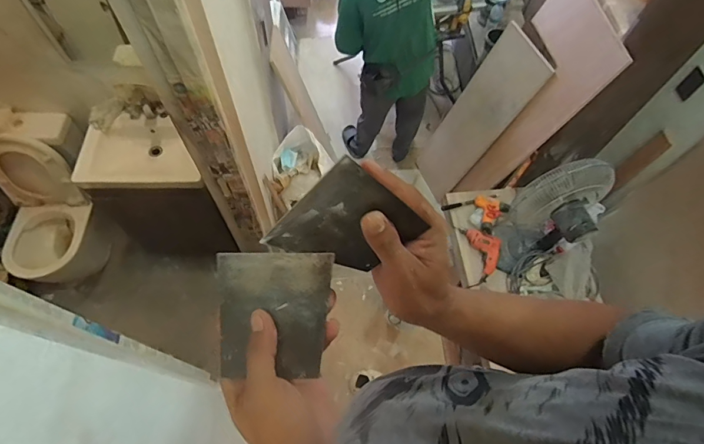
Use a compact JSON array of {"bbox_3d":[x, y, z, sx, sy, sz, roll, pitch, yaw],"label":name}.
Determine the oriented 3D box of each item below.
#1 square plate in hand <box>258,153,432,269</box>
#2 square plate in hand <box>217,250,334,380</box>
[{"bbox_3d":[-0.003,0.005,0.313,0.091,0.105,0.005,27,40,-28],"label":"square plate in hand"},{"bbox_3d":[-0.065,0.074,0.329,0.094,0.007,0.097,0,82,3],"label":"square plate in hand"}]

